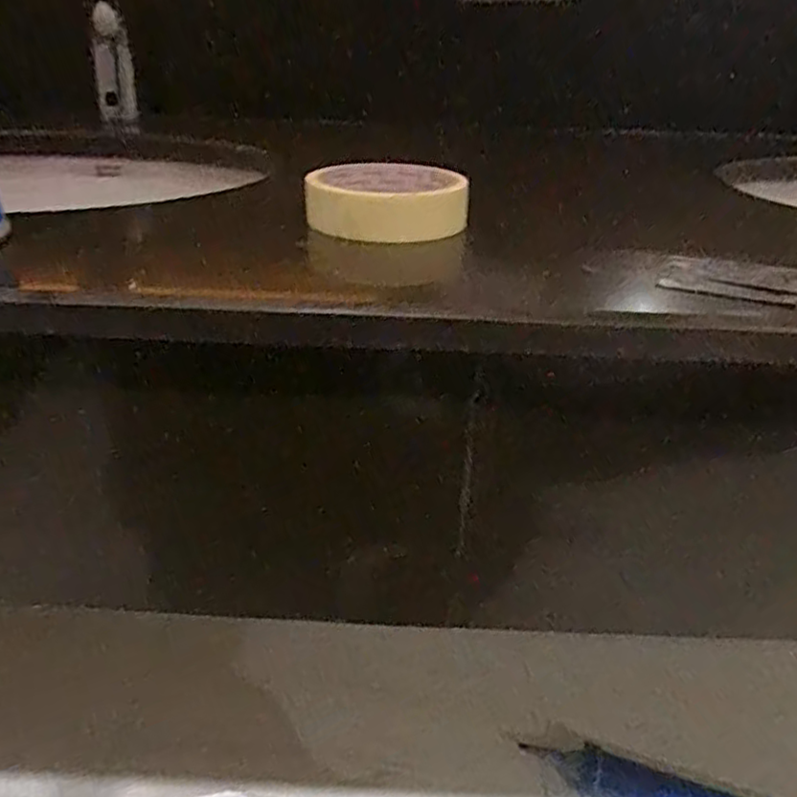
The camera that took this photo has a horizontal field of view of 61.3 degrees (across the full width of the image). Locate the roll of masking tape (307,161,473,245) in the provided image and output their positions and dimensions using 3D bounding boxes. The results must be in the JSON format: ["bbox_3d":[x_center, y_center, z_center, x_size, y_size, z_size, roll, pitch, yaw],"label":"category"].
[{"bbox_3d":[-0.006,-0.115,0.389,0.090,0.028,0.087,3,28,1],"label":"roll of masking tape"}]

